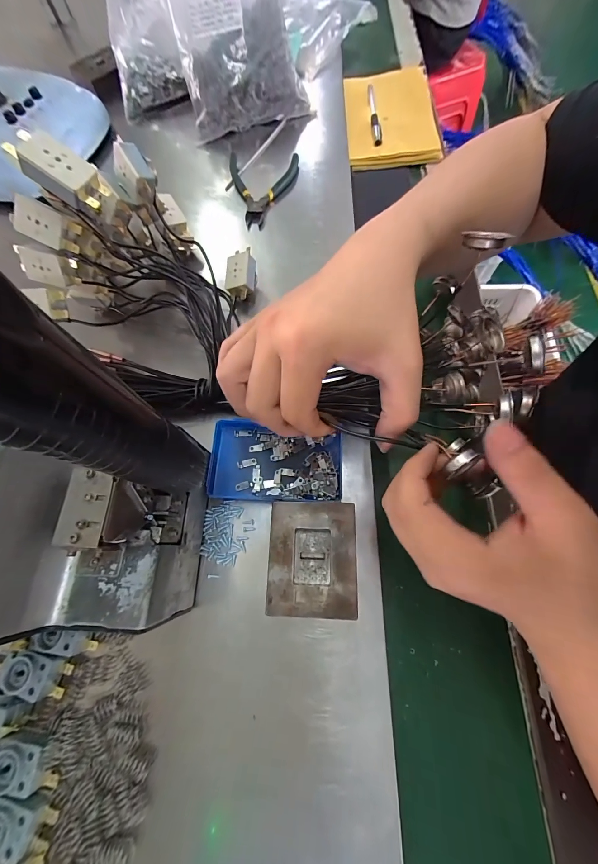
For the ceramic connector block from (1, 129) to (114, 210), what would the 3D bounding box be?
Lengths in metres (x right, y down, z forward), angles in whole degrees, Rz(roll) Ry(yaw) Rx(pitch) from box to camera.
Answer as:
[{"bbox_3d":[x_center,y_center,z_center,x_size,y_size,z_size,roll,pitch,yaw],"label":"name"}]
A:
[{"bbox_3d":[-0.161,-0.176,0.212,0.050,0.018,0.032,25,77,-29],"label":"ceramic connector block"}]

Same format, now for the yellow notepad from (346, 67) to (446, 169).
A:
[{"bbox_3d":[0.137,-0.481,0.467,0.131,0.012,0.231,0,70,2],"label":"yellow notepad"}]

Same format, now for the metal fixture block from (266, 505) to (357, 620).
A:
[{"bbox_3d":[0.010,0.095,0.239,0.063,0.027,0.077,1,70,3],"label":"metal fixture block"}]

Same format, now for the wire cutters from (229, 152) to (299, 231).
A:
[{"bbox_3d":[-0.042,-0.306,0.395,0.087,0.022,0.114,-3,70,1],"label":"wire cutters"}]

